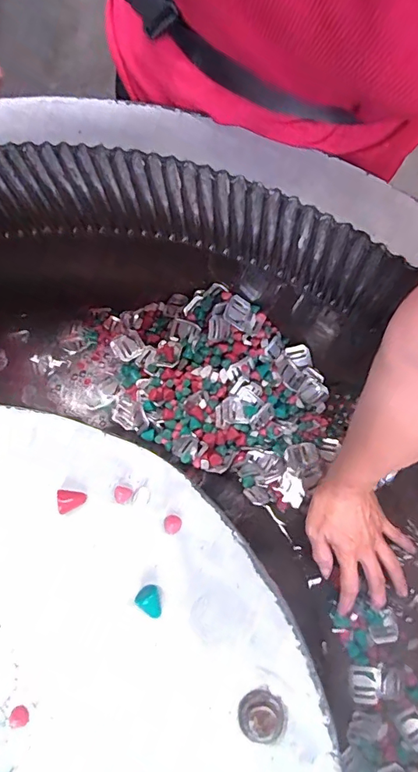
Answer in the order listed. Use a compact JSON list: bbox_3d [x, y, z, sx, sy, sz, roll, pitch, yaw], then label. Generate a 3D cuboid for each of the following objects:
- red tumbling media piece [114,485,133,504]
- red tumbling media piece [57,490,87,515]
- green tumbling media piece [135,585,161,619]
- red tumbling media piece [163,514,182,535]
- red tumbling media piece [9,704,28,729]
[{"bbox_3d":[-0.052,0.065,0.266,0.011,0.007,0.010,25,77,8],"label":"red tumbling media piece"},{"bbox_3d":[-0.082,0.069,0.266,0.016,0.010,0.013,9,76,5],"label":"red tumbling media piece"},{"bbox_3d":[-0.032,0.118,0.248,0.016,0.010,0.014,27,78,10],"label":"green tumbling media piece"},{"bbox_3d":[-0.022,0.081,0.262,0.010,0.005,0.011,-1,75,3],"label":"red tumbling media piece"},{"bbox_3d":[-0.103,0.179,0.242,0.011,0.004,0.010,0,74,2],"label":"red tumbling media piece"}]

